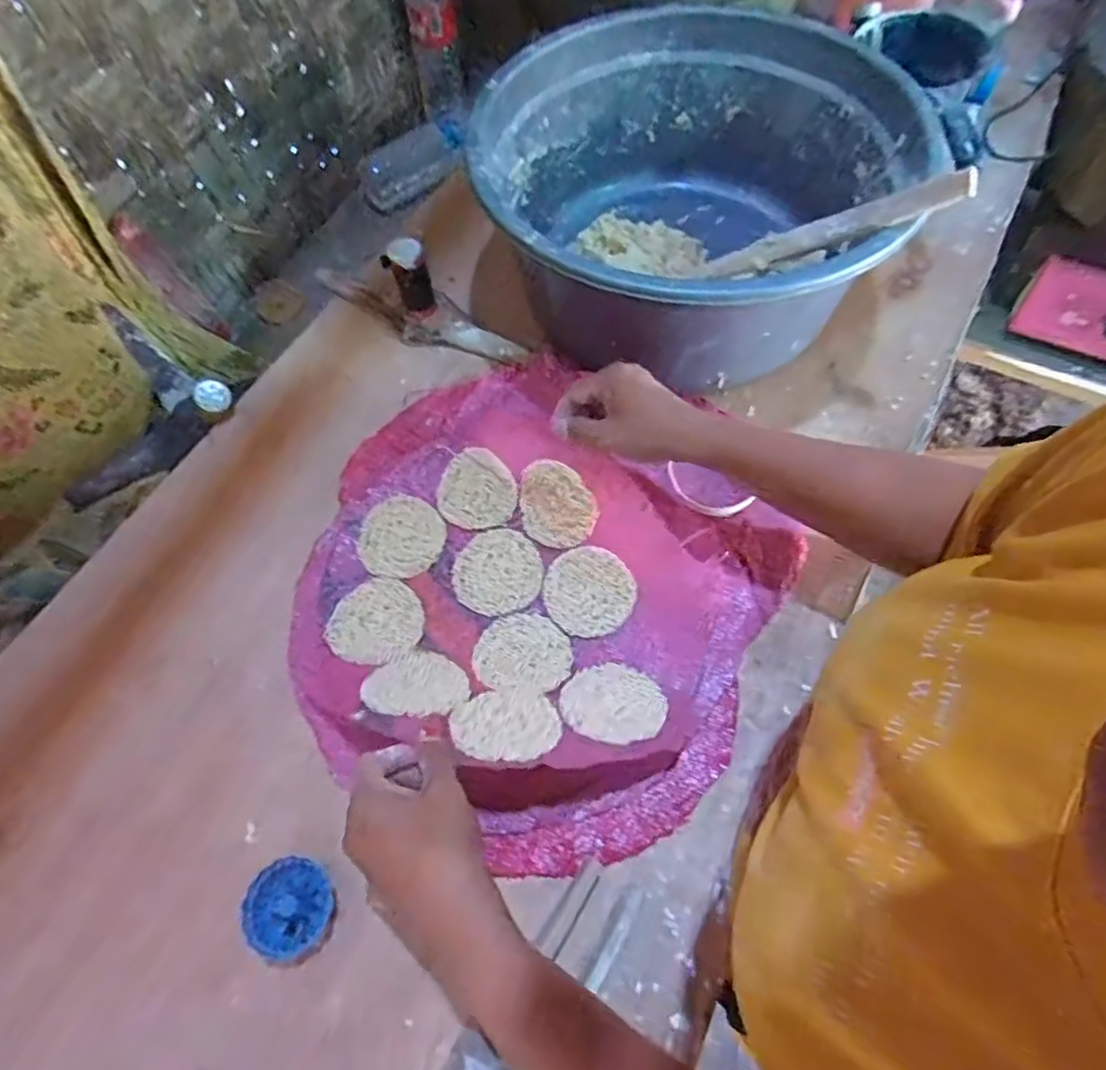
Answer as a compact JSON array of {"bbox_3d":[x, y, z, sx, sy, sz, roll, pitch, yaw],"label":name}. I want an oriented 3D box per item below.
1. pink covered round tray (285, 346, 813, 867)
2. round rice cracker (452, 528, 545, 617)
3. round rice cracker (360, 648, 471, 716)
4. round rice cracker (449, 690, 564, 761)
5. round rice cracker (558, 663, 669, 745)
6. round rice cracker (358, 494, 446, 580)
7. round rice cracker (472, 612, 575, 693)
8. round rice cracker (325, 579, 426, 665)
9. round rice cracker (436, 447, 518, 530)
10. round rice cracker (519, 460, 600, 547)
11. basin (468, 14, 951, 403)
[{"bbox_3d":[-0.028,0.024,0.548,0.430,0.085,0.364,37,71,20],"label":"pink covered round tray"},{"bbox_3d":[-0.049,0.033,0.583,0.079,0.004,0.081,-1,63,3],"label":"round rice cracker"},{"bbox_3d":[-0.103,0.115,0.501,0.076,0.005,0.076,7,22,-3],"label":"round rice cracker"},{"bbox_3d":[-0.034,0.138,0.467,0.079,0.004,0.073,7,21,-3],"label":"round rice cracker"},{"bbox_3d":[0.047,0.131,0.498,0.079,0.007,0.075,3,34,-2],"label":"round rice cracker"},{"bbox_3d":[-0.141,0.002,0.599,0.078,0.006,0.080,-1,63,3],"label":"round rice cracker"},{"bbox_3d":[-0.025,0.099,0.532,0.078,0.008,0.078,1,46,-1],"label":"round rice cracker"},{"bbox_3d":[-0.152,0.074,0.554,0.078,0.012,0.078,-1,63,3],"label":"round rice cracker"},{"bbox_3d":[-0.075,-0.046,0.604,0.071,0.021,0.080,-22,64,-8],"label":"round rice cracker"},{"bbox_3d":[0.001,-0.027,0.570,0.009,0.076,0.078,-32,93,-52],"label":"round rice cracker"},{"bbox_3d":[0.134,-0.322,0.652,0.388,0.180,0.392,-1,63,3],"label":"basin"}]

